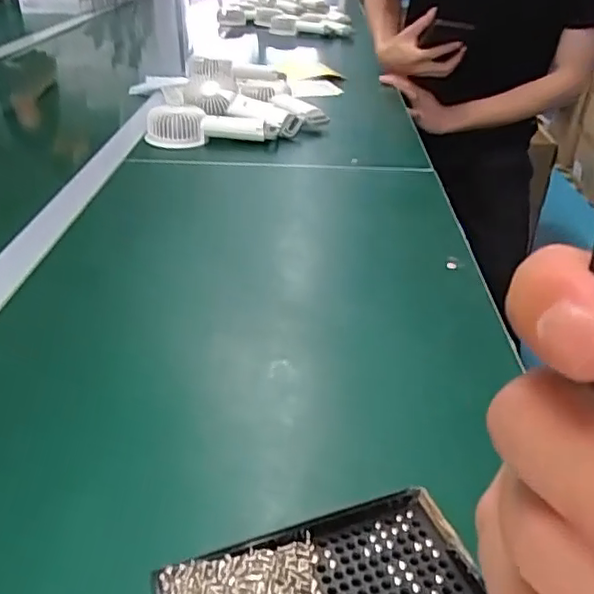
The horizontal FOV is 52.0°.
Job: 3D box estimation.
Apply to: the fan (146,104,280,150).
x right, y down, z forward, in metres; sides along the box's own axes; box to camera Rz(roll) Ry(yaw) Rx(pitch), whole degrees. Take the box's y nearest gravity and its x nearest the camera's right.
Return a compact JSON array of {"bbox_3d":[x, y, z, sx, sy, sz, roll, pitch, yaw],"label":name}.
[{"bbox_3d":[-0.116,-0.233,0.834,0.178,0.040,0.057,-2,32,-7],"label":"fan"}]

